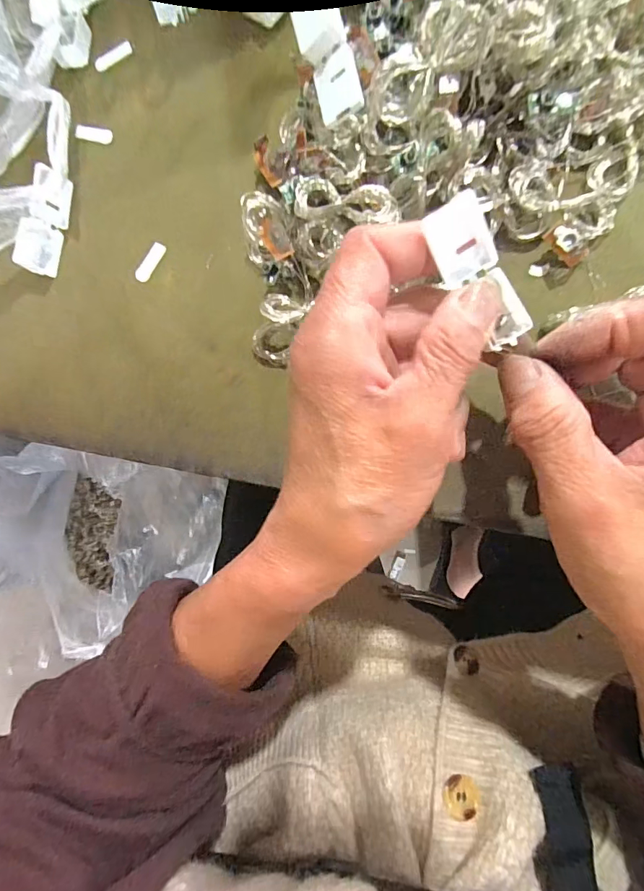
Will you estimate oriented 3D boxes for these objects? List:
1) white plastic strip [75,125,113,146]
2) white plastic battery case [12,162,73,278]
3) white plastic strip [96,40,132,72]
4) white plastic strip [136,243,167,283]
[{"bbox_3d":[-0.130,-0.177,0.251,0.021,0.004,0.008,10,95,3],"label":"white plastic strip"},{"bbox_3d":[-0.153,-0.122,0.243,0.008,0.023,0.053,19,90,31],"label":"white plastic battery case"},{"bbox_3d":[-0.120,-0.224,0.254,0.024,0.004,0.006,-27,82,5],"label":"white plastic strip"},{"bbox_3d":[-0.094,-0.100,0.241,0.007,0.004,0.023,31,90,10],"label":"white plastic strip"}]

